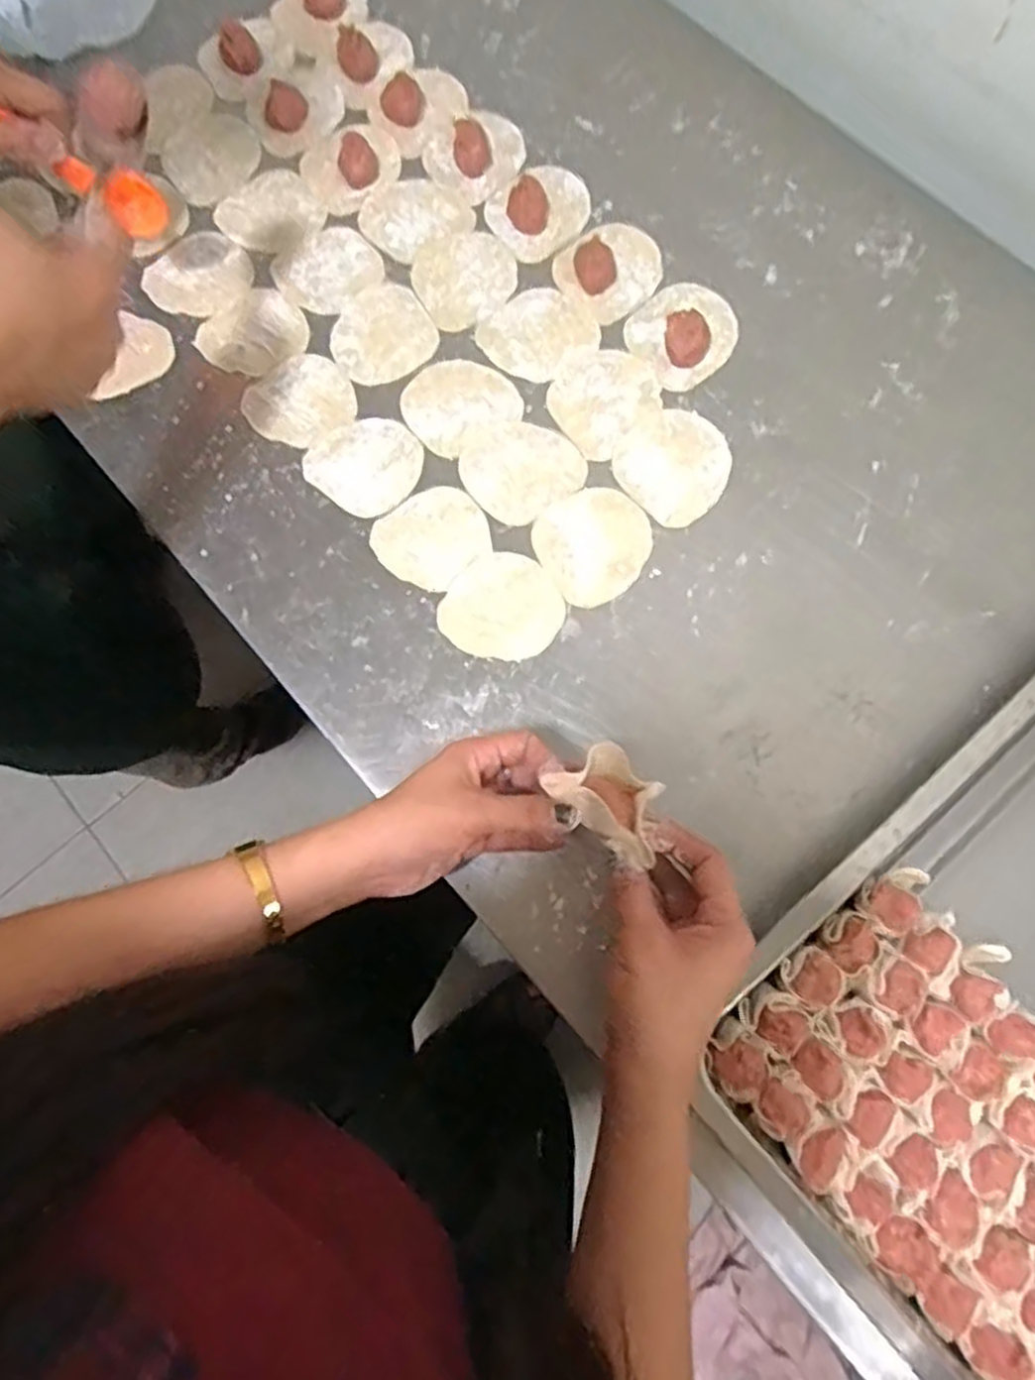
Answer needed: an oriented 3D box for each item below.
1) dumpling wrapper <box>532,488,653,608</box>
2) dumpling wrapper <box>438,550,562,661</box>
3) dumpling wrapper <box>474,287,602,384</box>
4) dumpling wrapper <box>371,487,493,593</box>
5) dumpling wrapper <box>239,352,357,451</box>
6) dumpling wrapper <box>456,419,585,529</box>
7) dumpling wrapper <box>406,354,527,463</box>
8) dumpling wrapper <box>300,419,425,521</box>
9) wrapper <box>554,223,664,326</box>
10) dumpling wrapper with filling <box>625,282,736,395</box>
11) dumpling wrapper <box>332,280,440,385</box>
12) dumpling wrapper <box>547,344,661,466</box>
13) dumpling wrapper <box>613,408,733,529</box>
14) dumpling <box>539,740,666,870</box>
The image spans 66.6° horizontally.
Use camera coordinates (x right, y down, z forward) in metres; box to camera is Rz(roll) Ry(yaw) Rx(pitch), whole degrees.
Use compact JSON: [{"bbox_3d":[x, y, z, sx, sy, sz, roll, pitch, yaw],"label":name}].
[{"bbox_3d":[0.052,-0.101,0.538,0.076,0.004,0.078,0,76,2],"label":"dumpling wrapper"},{"bbox_3d":[-0.009,-0.055,0.529,0.076,0.004,0.075,0,76,2],"label":"dumpling wrapper"},{"bbox_3d":[0.016,-0.264,0.582,0.078,0.004,0.071,-39,78,-8],"label":"dumpling wrapper"},{"bbox_3d":[-0.058,-0.106,0.541,0.069,0.004,0.073,42,81,11],"label":"dumpling wrapper"},{"bbox_3d":[-0.159,-0.212,0.579,0.074,0.004,0.073,0,76,2],"label":"dumpling wrapper"},{"bbox_3d":[0.002,-0.158,0.557,0.078,0.004,0.076,0,76,2],"label":"dumpling wrapper"},{"bbox_3d":[-0.043,-0.210,0.570,0.076,0.004,0.071,-35,78,-6],"label":"dumpling wrapper"},{"bbox_3d":[-0.107,-0.162,0.558,0.075,0.004,0.073,39,80,10],"label":"dumpling wrapper"},{"bbox_3d":[0.070,-0.318,0.589,0.077,0.009,0.072,0,76,2],"label":"wrapper"},{"bbox_3d":[0.121,-0.263,0.565,0.079,0.022,0.076,-38,78,-7],"label":"dumpling wrapper with filling"},{"bbox_3d":[-0.103,-0.267,0.590,0.076,0.004,0.084,-30,73,-8],"label":"dumpling wrapper"},{"bbox_3d":[0.061,-0.210,0.564,0.069,0.004,0.082,42,81,11],"label":"dumpling wrapper"},{"bbox_3d":[0.109,-0.157,0.549,0.079,0.004,0.079,-1,72,2],"label":"dumpling wrapper"},{"bbox_3d":[0.054,0.059,0.417,0.064,0.022,0.045,41,81,10],"label":"dumpling"}]

